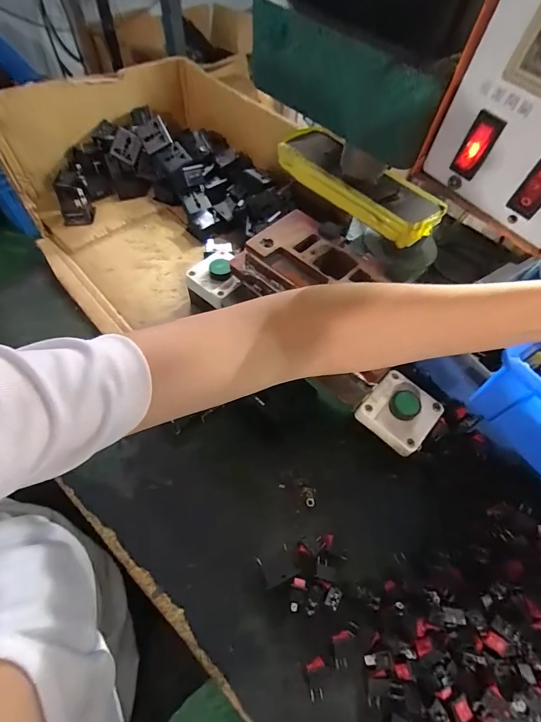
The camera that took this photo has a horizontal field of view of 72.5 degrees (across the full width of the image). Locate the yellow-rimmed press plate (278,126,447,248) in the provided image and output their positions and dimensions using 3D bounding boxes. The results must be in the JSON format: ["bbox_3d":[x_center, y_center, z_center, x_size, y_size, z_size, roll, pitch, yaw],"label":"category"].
[{"bbox_3d":[0.071,-0.155,0.310,0.058,0.019,0.155,-36,68,-22],"label":"yellow-rimmed press plate"}]

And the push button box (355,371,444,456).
[{"bbox_3d":[0.136,0.058,0.398,0.070,0.050,0.072,39,65,17],"label":"push button box"}]

